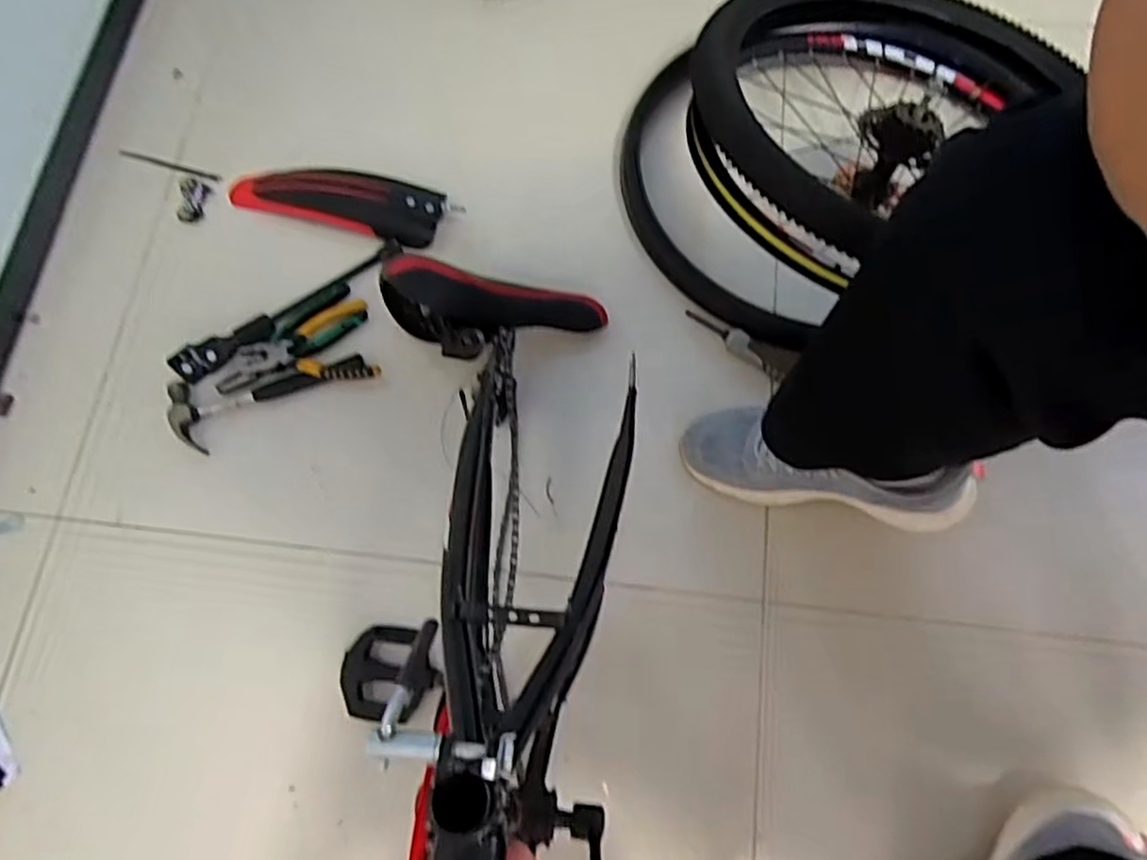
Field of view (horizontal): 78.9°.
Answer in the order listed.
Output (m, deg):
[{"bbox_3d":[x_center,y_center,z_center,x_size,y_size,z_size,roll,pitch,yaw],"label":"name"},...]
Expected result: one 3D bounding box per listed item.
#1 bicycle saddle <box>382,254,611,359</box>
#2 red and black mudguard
[{"bbox_3d":[-0.092,-0.127,0.751,0.241,0.147,0.077,-1,73,3],"label":"bicycle saddle"},{"bbox_3d":[-0.298,-0.280,0.863,0.304,0.053,0.064,7,73,5],"label":"red and black mudguard"}]

